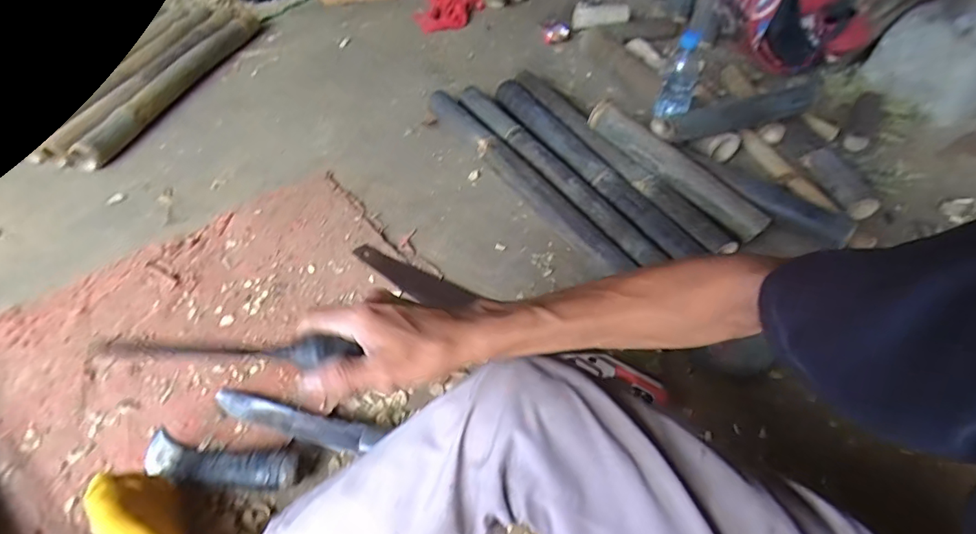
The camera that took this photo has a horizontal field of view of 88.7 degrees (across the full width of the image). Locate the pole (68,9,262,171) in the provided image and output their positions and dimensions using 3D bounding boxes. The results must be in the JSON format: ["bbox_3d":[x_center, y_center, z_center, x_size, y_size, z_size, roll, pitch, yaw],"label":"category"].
[{"bbox_3d":[-0.740,-0.464,1.210,0.075,0.059,0.687,9,48,4],"label":"pole"}]

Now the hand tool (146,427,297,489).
[{"bbox_3d":[-0.327,0.233,0.599,0.201,0.035,0.049,10,48,6],"label":"hand tool"}]

